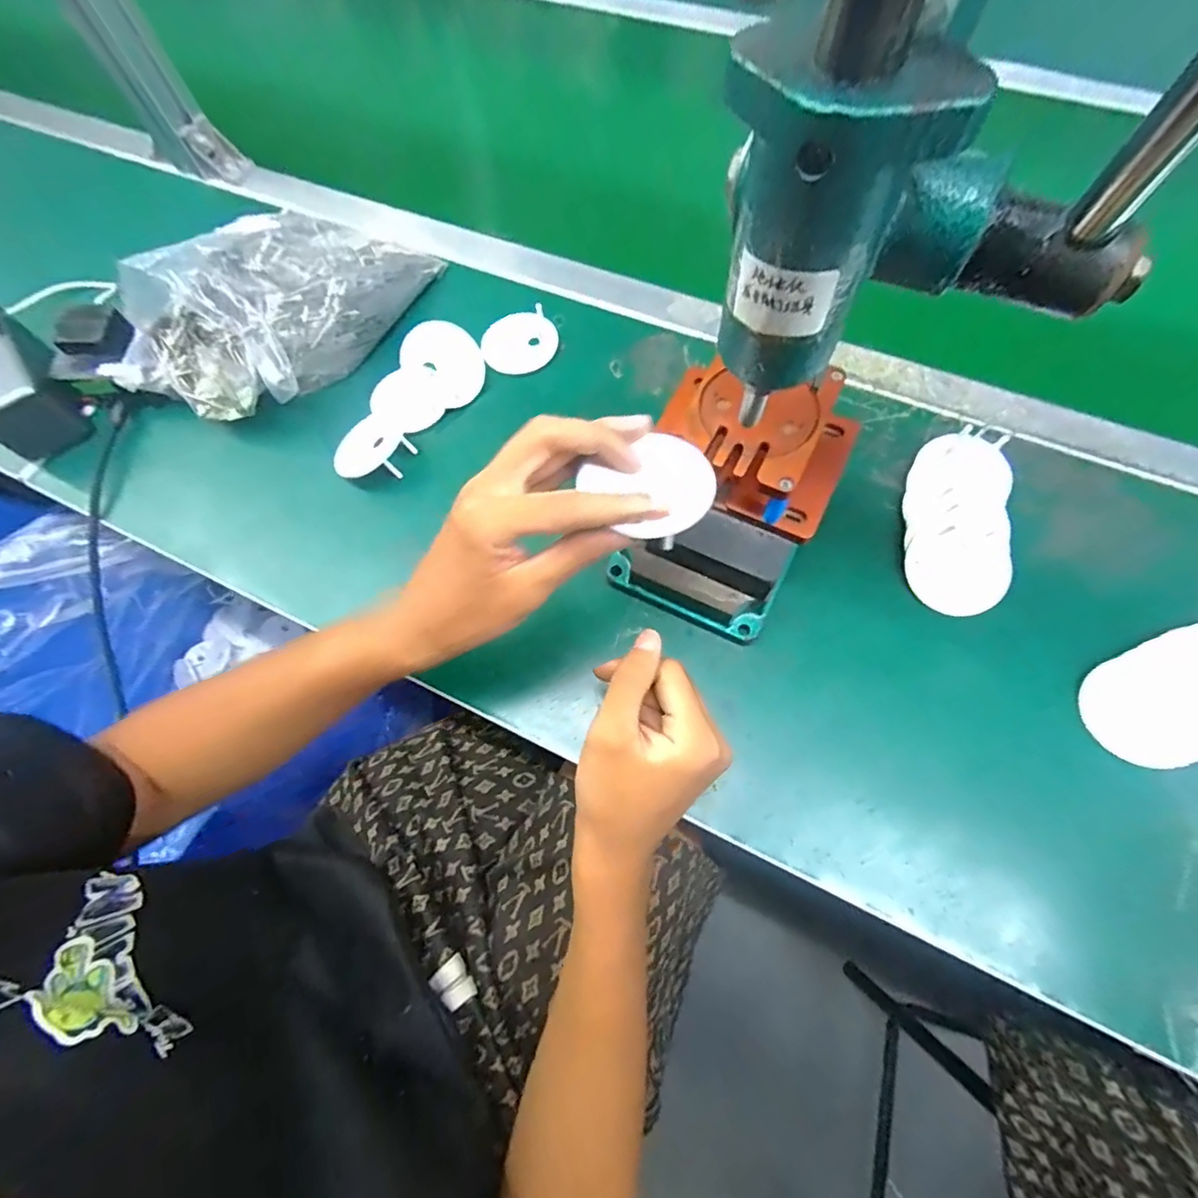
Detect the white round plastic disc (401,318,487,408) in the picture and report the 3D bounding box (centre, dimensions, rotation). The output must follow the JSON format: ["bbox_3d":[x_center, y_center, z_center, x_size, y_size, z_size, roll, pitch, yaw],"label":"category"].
[{"bbox_3d":[-0.125,-0.186,0.442,0.063,0.008,0.063,-3,104,-10],"label":"white round plastic disc"}]

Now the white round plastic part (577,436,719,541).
[{"bbox_3d":[0.027,-0.055,0.264,0.060,0.008,0.052,-25,68,-8],"label":"white round plastic part"}]

